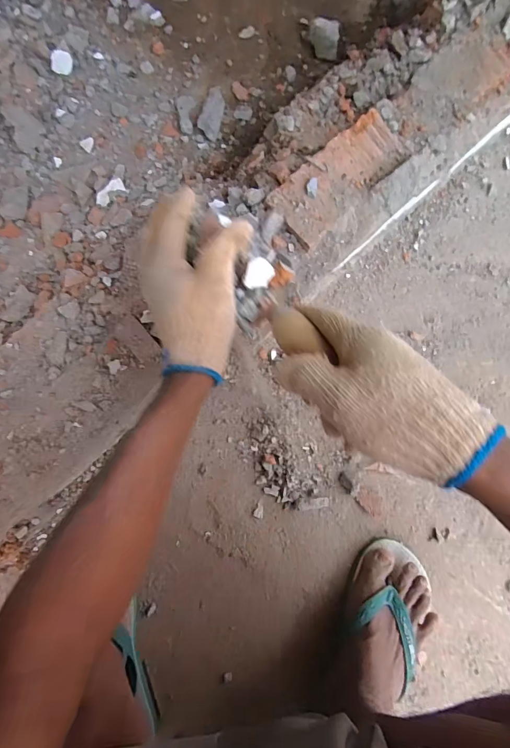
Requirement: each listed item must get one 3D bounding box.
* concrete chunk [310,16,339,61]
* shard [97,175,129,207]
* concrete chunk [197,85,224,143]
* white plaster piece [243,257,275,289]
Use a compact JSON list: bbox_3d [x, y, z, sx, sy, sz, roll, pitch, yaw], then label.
[{"bbox_3d":[0.113,-0.549,0.631,0.048,0.033,0.055,8,81,0],"label":"concrete chunk"},{"bbox_3d":[-0.224,-0.281,0.600,0.052,0.019,0.028,-43,84,-7],"label":"shard"},{"bbox_3d":[-0.068,-0.431,0.631,0.036,0.019,0.094,14,81,1],"label":"concrete chunk"},{"bbox_3d":[0.003,-0.090,0.350,0.025,0.004,0.029,35,87,-21],"label":"white plaster piece"}]

